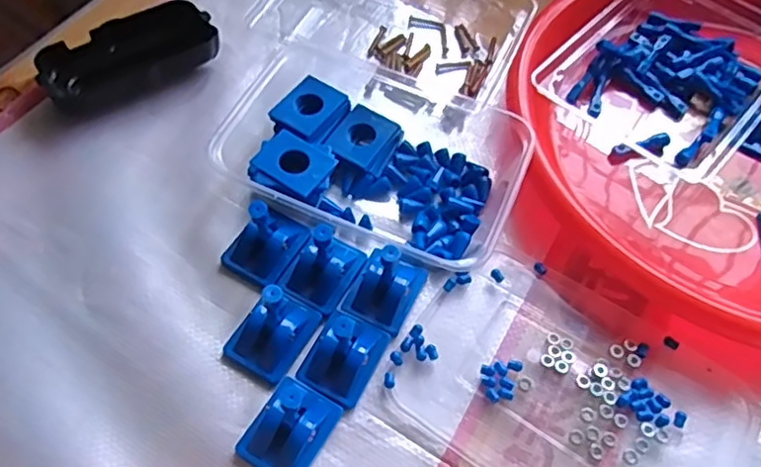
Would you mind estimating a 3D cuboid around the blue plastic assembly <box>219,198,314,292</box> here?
[{"bbox_3d":[-0.062,0.000,0.346,0.034,0.044,0.039,30,60,14],"label":"blue plastic assembly"}]

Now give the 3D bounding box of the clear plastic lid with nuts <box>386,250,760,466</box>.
[{"bbox_3d":[0.097,0.083,0.324,0.164,0.007,0.110,31,61,15],"label":"clear plastic lid with nuts"}]

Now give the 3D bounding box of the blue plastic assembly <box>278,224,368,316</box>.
[{"bbox_3d":[-0.030,0.011,0.338,0.033,0.041,0.043,30,60,14],"label":"blue plastic assembly"}]

